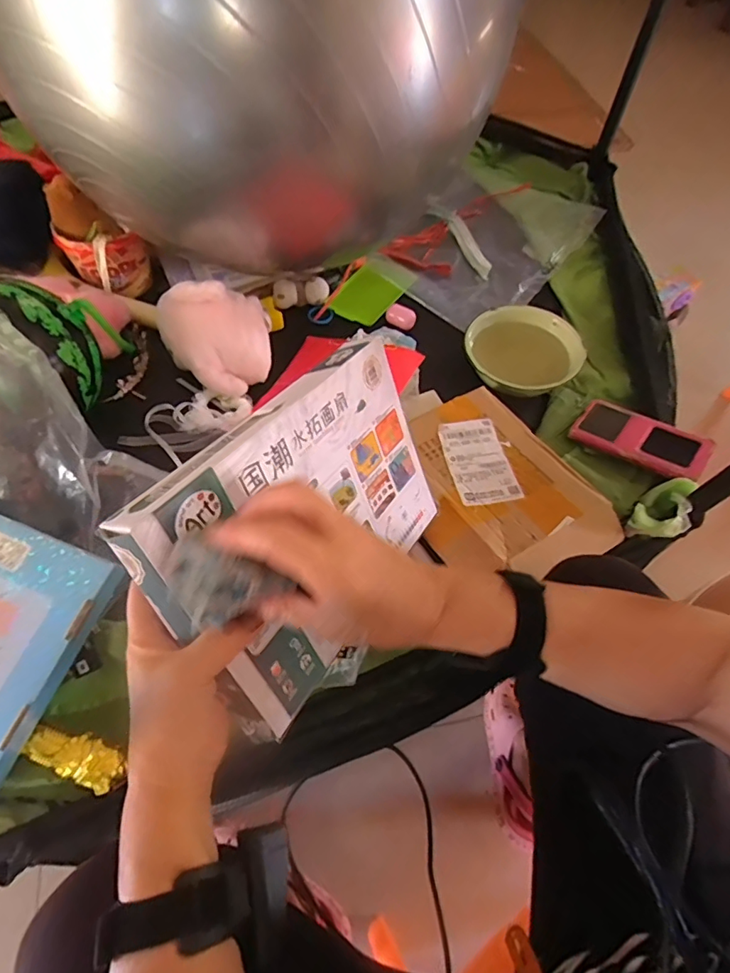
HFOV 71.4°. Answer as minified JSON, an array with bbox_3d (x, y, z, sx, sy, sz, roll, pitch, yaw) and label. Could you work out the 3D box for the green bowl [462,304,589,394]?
[{"bbox_3d":[0.230,-0.200,0.750,0.161,0.037,0.161,1,60,-1],"label":"green bowl"}]

